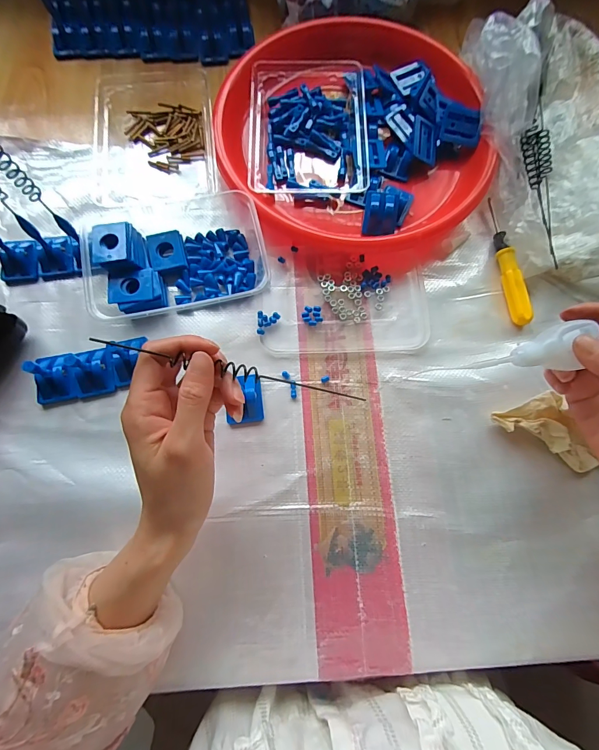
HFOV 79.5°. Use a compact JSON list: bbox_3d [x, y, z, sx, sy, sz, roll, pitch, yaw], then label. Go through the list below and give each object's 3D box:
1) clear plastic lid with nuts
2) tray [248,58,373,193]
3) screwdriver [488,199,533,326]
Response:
[{"bbox_3d":[0.046,-0.078,0.362,0.164,0.014,0.111,-2,76,-2],"label":"clear plastic lid with nuts"},{"bbox_3d":[0.009,-0.270,0.395,0.122,0.032,0.170,0,75,-2],"label":"tray"},{"bbox_3d":[0.213,-0.118,0.371,0.013,0.021,0.139,-6,76,-3],"label":"screwdriver"}]

